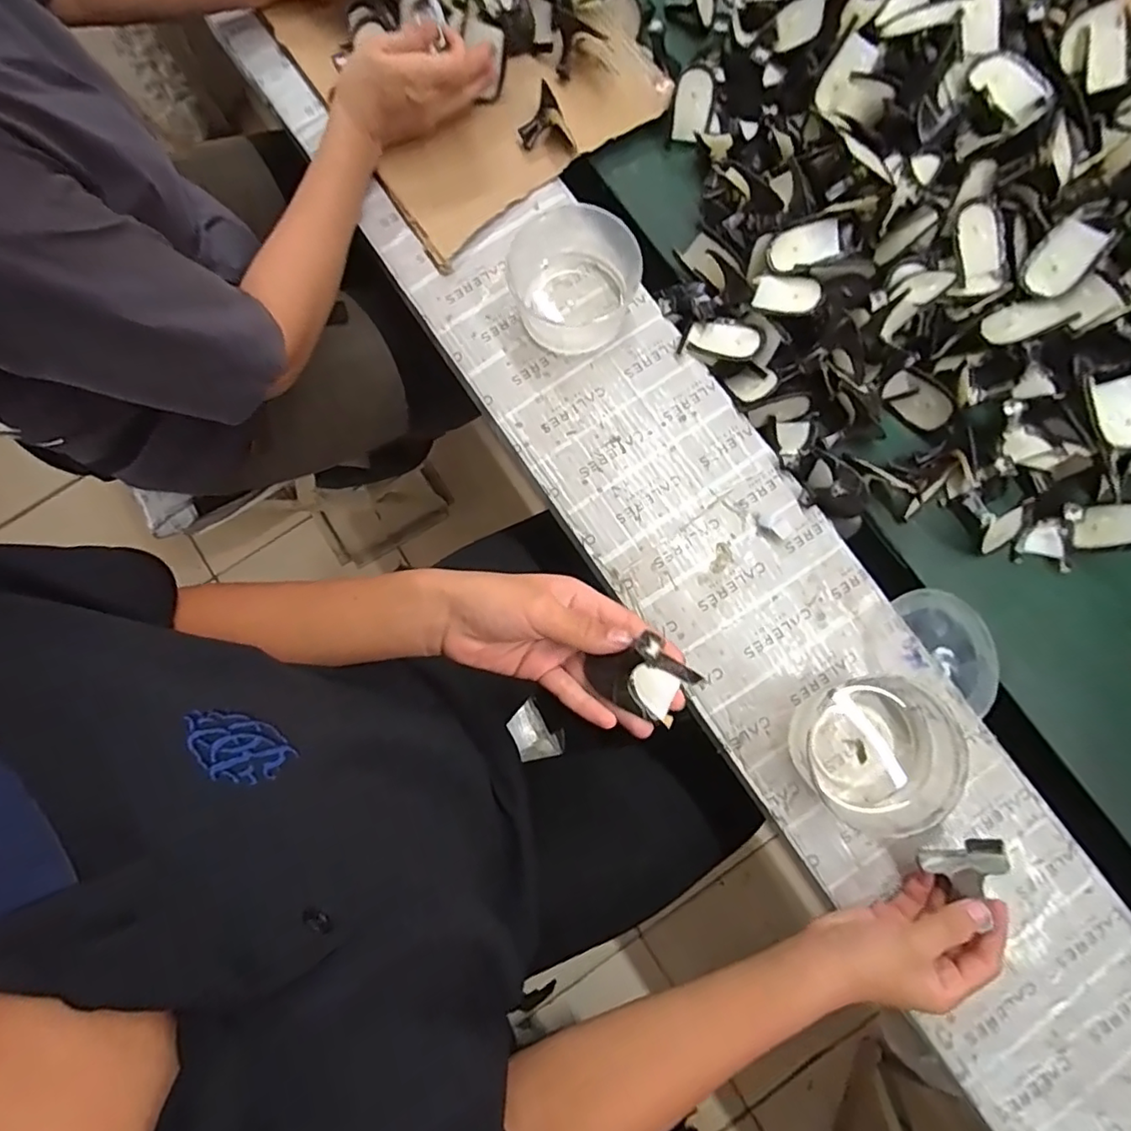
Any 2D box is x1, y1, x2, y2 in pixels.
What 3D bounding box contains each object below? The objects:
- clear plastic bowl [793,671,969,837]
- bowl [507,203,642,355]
[{"bbox_3d":[0.247,0.148,0.464,0.107,0.063,0.105,0,82,1],"label":"clear plastic bowl"},{"bbox_3d":[0.010,-0.260,0.532,0.115,0.062,0.115,0,82,1],"label":"bowl"}]

